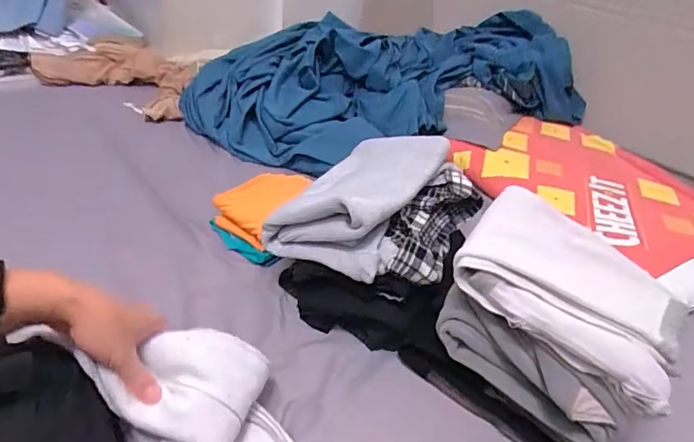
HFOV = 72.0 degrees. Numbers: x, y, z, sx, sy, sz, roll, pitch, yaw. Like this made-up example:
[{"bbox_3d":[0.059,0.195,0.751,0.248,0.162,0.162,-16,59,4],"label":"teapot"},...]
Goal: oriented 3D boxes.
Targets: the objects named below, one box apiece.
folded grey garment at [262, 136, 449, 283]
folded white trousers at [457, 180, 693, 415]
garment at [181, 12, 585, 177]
[{"bbox_3d":[0.023,-0.042,0.688,0.171,0.099,0.278,20,36,17],"label":"folded grey garment"},{"bbox_3d":[0.246,0.065,0.521,0.235,0.073,0.171,26,38,25],"label":"folded white trousers"},{"bbox_3d":[0.080,-0.331,1.134,0.861,0.236,0.433,-9,38,-23],"label":"garment"}]

